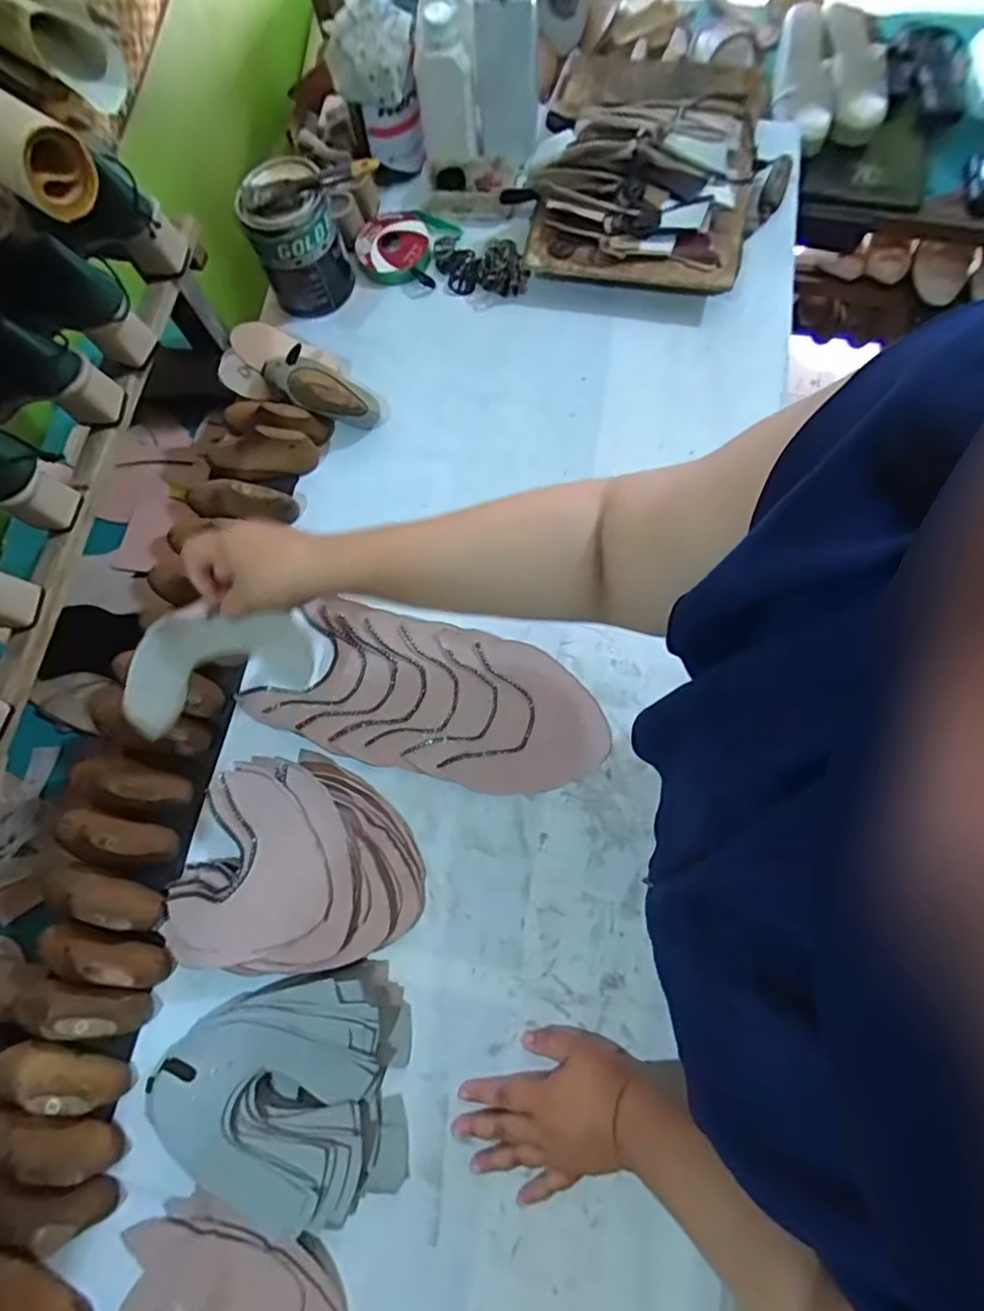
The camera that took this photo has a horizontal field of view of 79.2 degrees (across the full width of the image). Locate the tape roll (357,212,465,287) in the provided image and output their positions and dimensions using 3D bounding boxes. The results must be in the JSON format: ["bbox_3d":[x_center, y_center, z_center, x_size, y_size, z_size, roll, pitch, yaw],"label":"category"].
[{"bbox_3d":[-0.122,-0.555,0.808,0.115,0.025,0.116,-1,76,4],"label":"tape roll"}]

